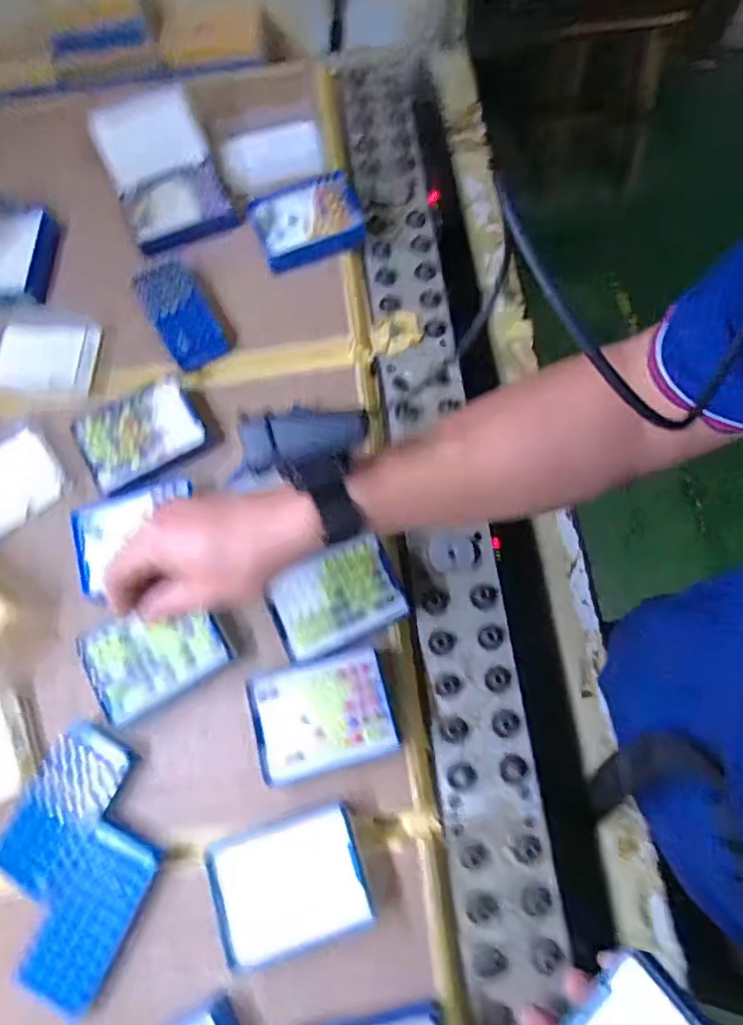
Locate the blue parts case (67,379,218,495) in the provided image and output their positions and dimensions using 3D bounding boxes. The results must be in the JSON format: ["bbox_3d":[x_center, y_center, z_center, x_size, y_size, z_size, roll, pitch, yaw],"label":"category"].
[{"bbox_3d":[-0.204,-0.070,0.550,0.113,0.029,0.081,-26,73,-9],"label":"blue parts case"}]

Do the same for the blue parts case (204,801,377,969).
[{"bbox_3d":[-0.058,0.266,0.437,0.105,0.030,0.081,-17,72,-6],"label":"blue parts case"}]

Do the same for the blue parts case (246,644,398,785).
[{"bbox_3d":[-0.038,0.156,0.472,0.103,0.039,0.080,-14,72,-2],"label":"blue parts case"}]

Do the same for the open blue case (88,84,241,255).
[{"bbox_3d":[-0.216,-0.351,0.634,0.108,0.057,0.168,-25,73,-9],"label":"open blue case"}]

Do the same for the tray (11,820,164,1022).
[{"bbox_3d":[-0.200,0.291,0.436,0.059,0.025,0.113,25,73,8],"label":"tray"}]

